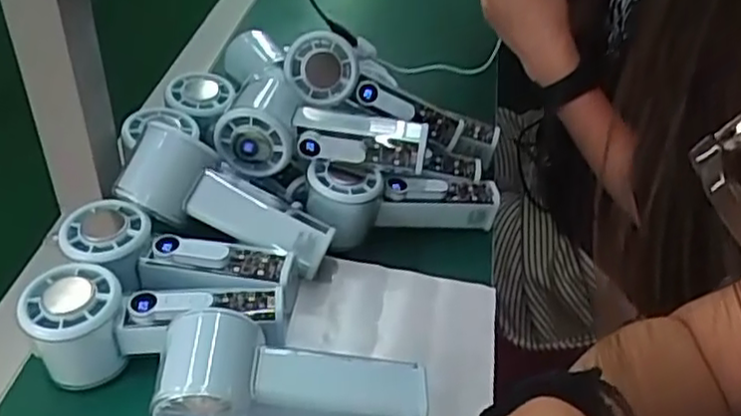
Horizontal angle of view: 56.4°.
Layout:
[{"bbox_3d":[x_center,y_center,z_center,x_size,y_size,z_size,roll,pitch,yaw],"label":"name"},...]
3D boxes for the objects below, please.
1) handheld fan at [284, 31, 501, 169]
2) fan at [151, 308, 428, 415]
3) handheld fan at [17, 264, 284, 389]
[{"bbox_3d":[0.028,-0.087,0.592,0.209,0.049,0.054,20,36,-24],"label":"handheld fan"},{"bbox_3d":[-0.047,0.104,0.408,0.159,0.061,0.061,1,41,-5],"label":"fan"},{"bbox_3d":[-0.131,0.075,0.429,0.150,0.053,0.054,2,41,-4],"label":"handheld fan"}]

